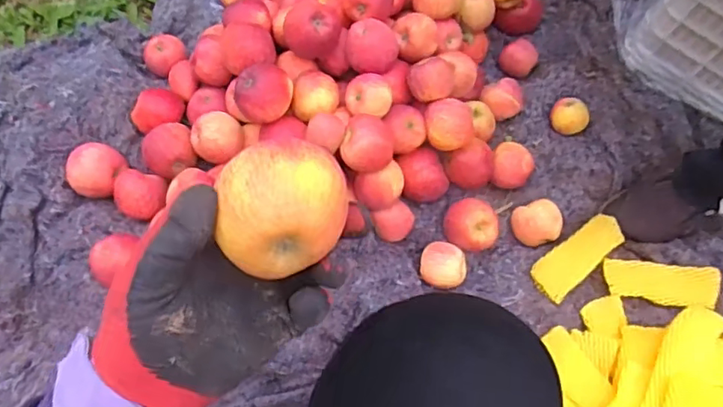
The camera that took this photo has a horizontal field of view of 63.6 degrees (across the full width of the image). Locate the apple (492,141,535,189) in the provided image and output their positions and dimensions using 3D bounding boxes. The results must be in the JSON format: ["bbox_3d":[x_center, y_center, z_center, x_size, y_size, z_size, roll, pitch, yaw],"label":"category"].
[{"bbox_3d":[0.242,-0.056,0.953,0.066,0.061,0.072,1,69,-2],"label":"apple"}]

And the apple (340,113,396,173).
[{"bbox_3d":[0.010,-0.084,0.841,0.075,0.063,0.075,12,69,3],"label":"apple"}]

